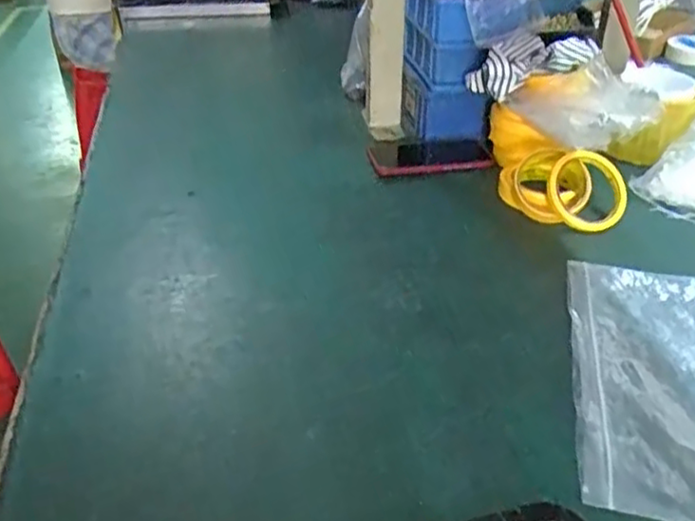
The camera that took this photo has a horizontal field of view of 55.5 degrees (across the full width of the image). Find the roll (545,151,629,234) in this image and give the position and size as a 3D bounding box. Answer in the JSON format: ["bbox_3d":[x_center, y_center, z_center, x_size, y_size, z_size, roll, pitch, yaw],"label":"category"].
[{"bbox_3d":[0.277,-0.080,0.765,0.091,0.095,0.010,12,-10,-1],"label":"roll"}]

